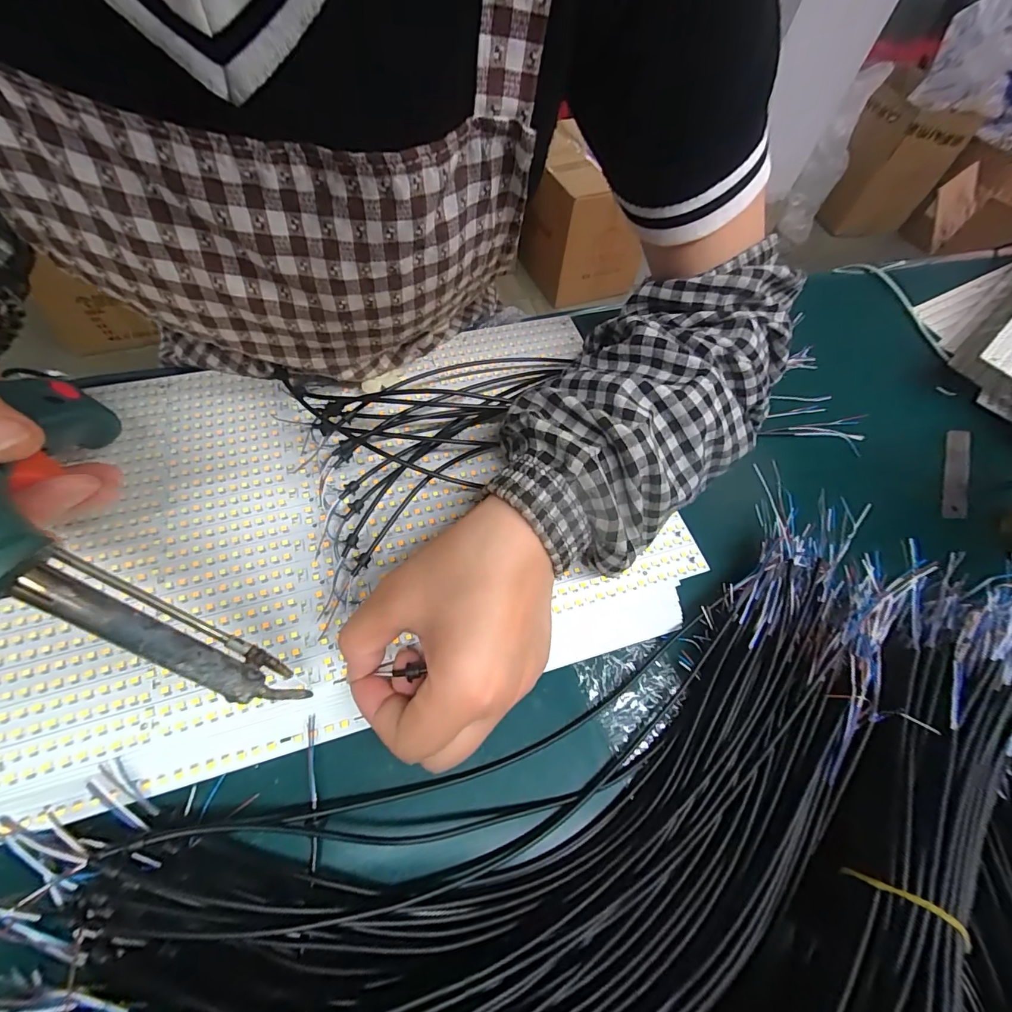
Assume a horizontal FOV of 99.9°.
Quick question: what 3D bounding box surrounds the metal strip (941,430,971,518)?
[{"bbox_3d":[0.359,-0.027,0.340,0.015,0.007,0.093,27,64,11],"label":"metal strip"}]

